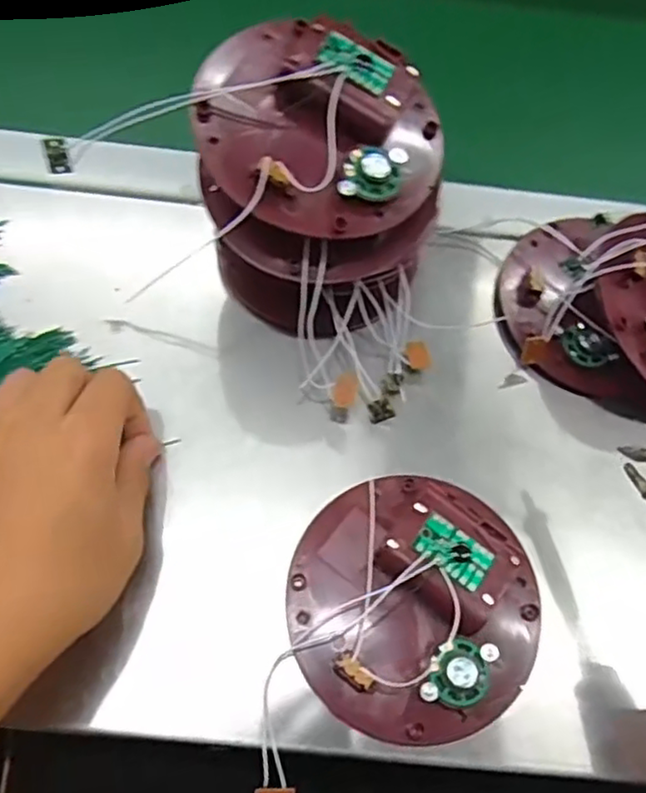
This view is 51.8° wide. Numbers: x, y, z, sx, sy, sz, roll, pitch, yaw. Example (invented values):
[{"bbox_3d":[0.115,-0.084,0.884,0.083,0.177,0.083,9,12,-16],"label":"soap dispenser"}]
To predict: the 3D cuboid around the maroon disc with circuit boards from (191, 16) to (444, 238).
[{"bbox_3d":[0.001,-0.129,0.318,0.116,0.024,0.116,2,77,-10],"label":"maroon disc with circuit boards"}]

